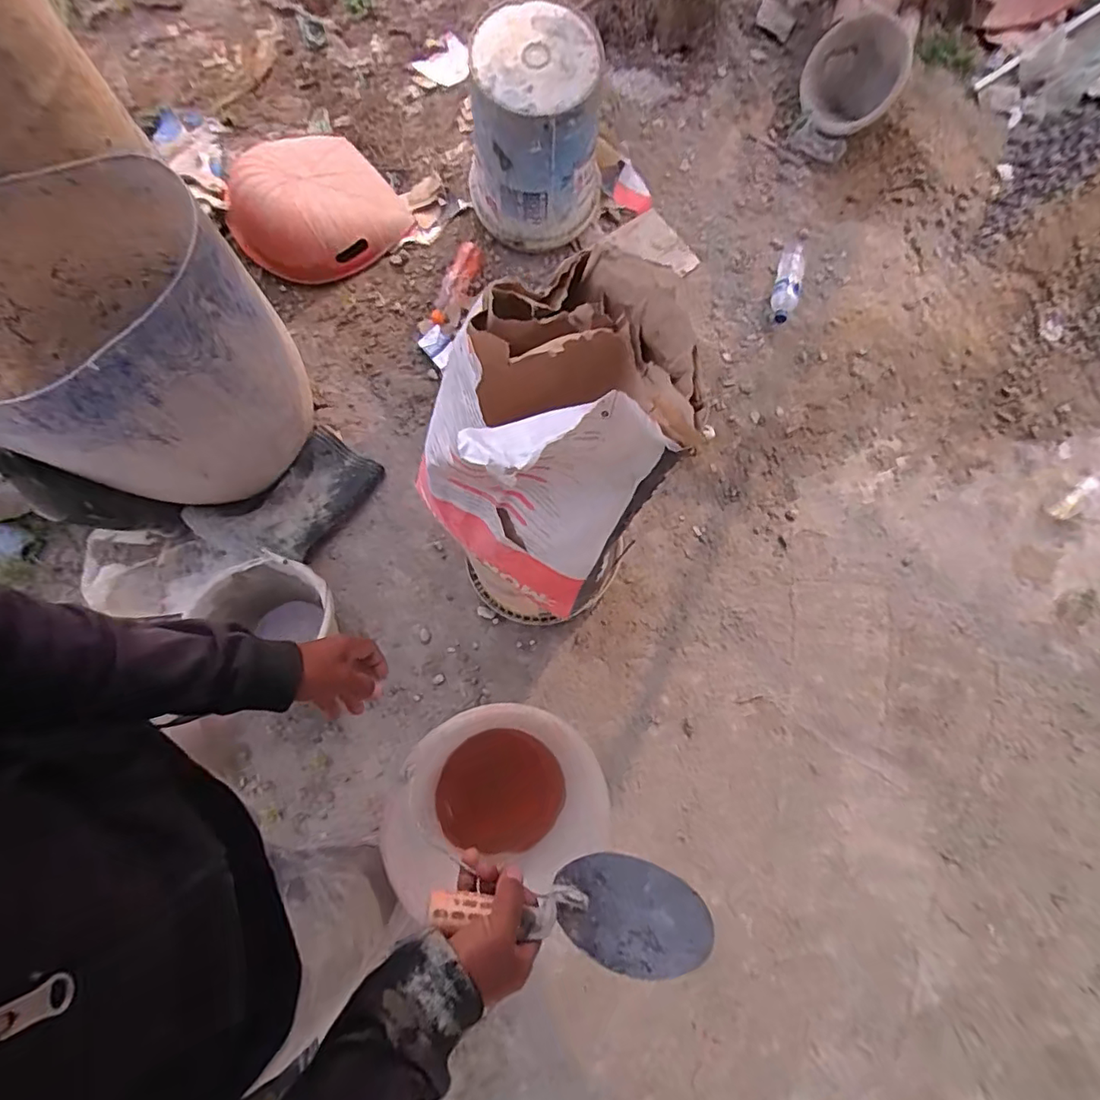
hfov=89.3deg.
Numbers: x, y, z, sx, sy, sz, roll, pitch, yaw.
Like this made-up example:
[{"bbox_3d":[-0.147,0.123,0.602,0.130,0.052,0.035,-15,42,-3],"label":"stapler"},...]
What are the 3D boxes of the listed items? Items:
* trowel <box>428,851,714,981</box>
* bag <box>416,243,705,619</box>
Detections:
[{"bbox_3d":[0.018,0.310,0.480,0.235,0.053,0.092,11,79,-9],"label":"trowel"},{"bbox_3d":[0.015,-0.137,0.672,0.255,0.352,0.315,37,79,6],"label":"bag"}]

